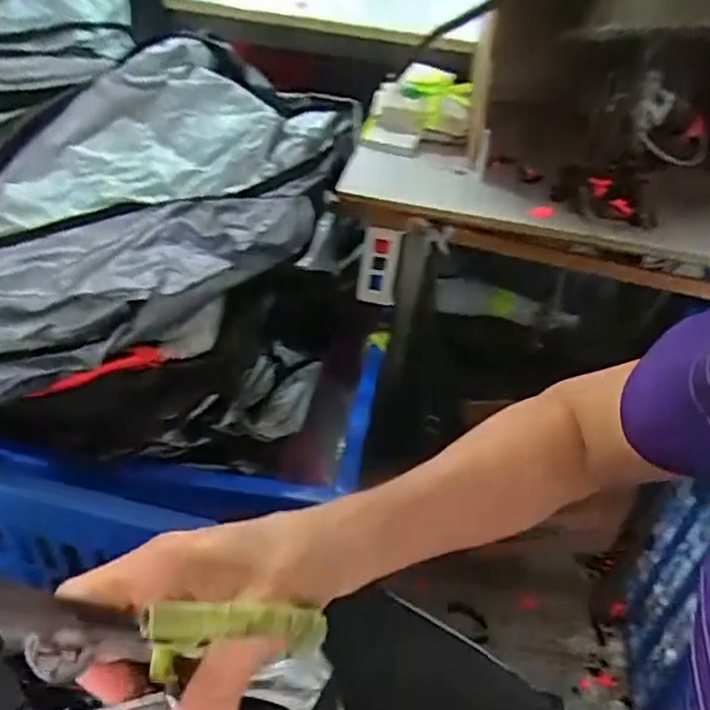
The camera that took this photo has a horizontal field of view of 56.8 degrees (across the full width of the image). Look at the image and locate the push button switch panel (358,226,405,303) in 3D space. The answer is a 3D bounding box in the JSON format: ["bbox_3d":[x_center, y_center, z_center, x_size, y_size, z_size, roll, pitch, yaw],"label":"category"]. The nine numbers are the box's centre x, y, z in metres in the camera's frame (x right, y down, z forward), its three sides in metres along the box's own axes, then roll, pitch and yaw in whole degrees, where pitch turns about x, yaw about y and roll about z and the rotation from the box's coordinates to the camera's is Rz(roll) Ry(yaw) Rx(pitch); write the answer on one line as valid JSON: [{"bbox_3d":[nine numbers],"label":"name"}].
[{"bbox_3d":[0.032,-0.115,0.842,0.049,0.108,0.020,7,38,0],"label":"push button switch panel"}]

